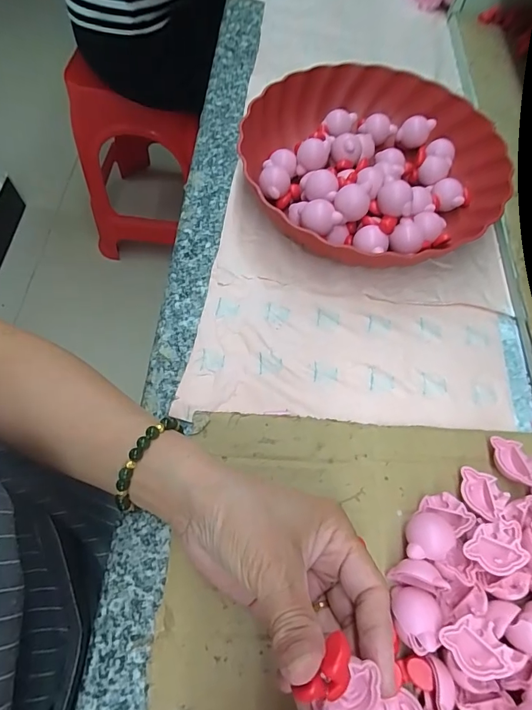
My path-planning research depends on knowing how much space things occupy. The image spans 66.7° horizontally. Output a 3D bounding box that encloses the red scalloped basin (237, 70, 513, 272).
[{"bbox_3d":[0.105,-0.189,0.388,0.221,0.053,0.218,1,64,-1],"label":"red scalloped basin"}]

